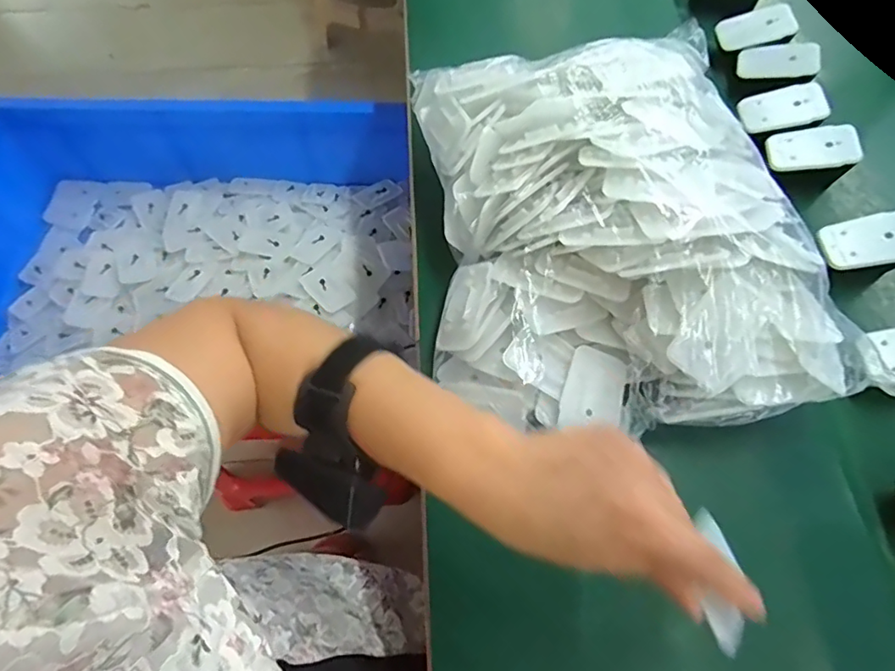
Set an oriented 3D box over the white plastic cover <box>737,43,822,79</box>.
[{"bbox_3d":[0.319,-0.263,0.505,0.068,0.005,0.036,8,83,28],"label":"white plastic cover"}]

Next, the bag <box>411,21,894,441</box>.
[{"bbox_3d":[0.126,-0.088,0.394,0.272,0.101,0.302,-4,66,-2],"label":"bag"}]

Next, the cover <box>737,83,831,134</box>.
[{"bbox_3d":[0.307,-0.208,0.479,0.066,0.004,0.044,-14,72,19],"label":"cover"}]

